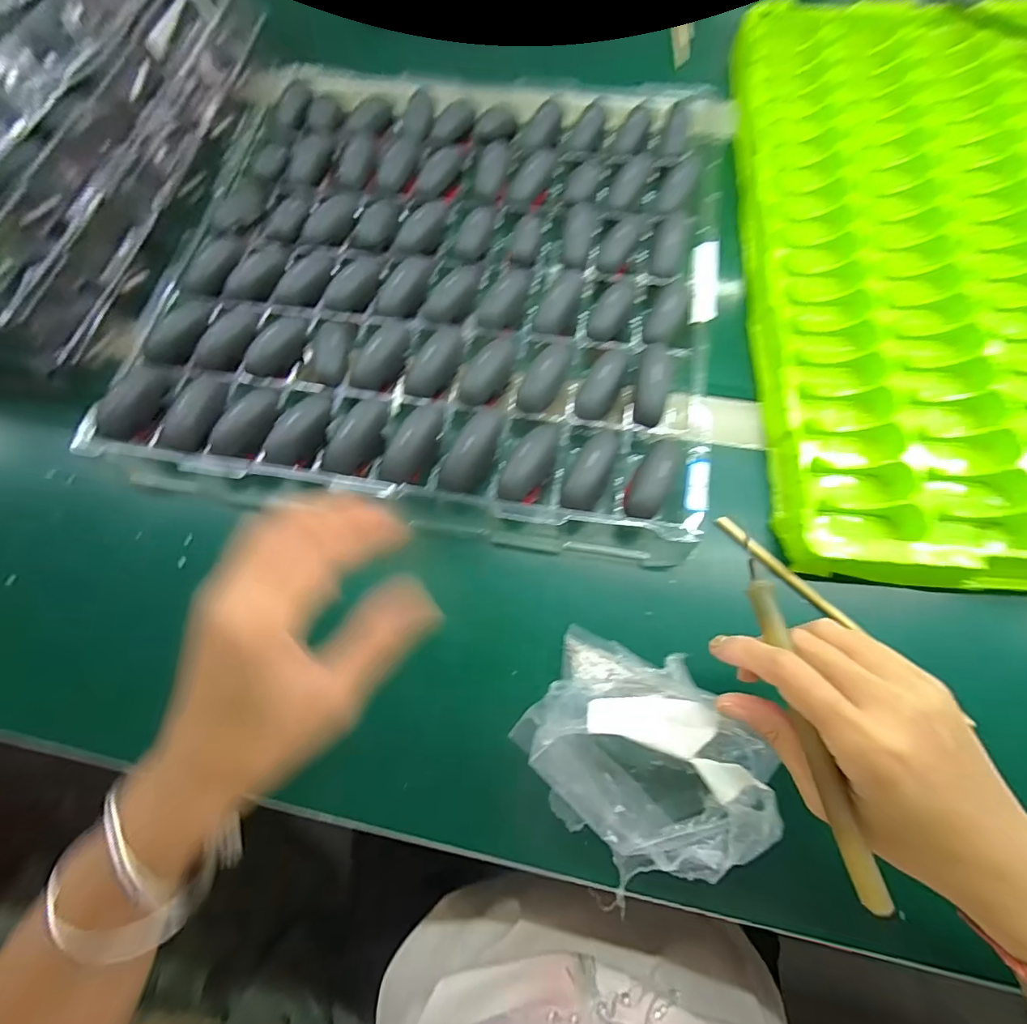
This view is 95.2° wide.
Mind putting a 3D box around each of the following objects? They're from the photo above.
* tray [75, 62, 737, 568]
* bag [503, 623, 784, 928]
[{"bbox_3d":[-0.058,-0.209,0.406,0.454,0.051,0.450,9,73,4],"label":"tray"},{"bbox_3d":[0.069,0.134,0.270,0.112,0.060,0.141,-40,74,-11],"label":"bag"}]

